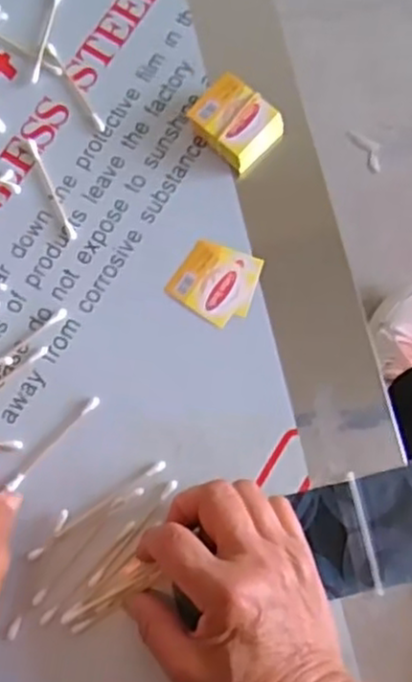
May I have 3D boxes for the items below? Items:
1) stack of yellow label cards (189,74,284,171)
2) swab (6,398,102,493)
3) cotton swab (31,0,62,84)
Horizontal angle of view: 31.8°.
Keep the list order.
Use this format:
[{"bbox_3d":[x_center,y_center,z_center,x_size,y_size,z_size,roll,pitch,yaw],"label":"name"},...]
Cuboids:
[{"bbox_3d":[0.018,-0.136,0.457,0.048,0.023,0.044,39,78,8],"label":"stack of yellow label cards"},{"bbox_3d":[-0.088,0.059,0.419,0.006,0.004,0.071,42,79,9],"label":"swab"},{"bbox_3d":[-0.105,-0.206,0.481,0.005,0.008,0.073,12,76,2],"label":"cotton swab"}]

